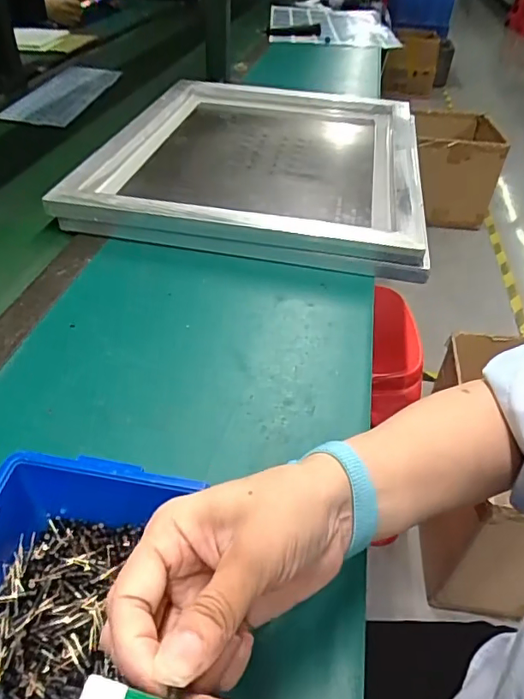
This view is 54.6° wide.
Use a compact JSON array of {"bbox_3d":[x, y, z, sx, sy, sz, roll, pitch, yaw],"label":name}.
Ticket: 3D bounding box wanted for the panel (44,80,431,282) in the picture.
[{"bbox_3d":[0.010,-0.278,0.723,0.398,0.062,0.514,9,42,5],"label":"panel"}]

